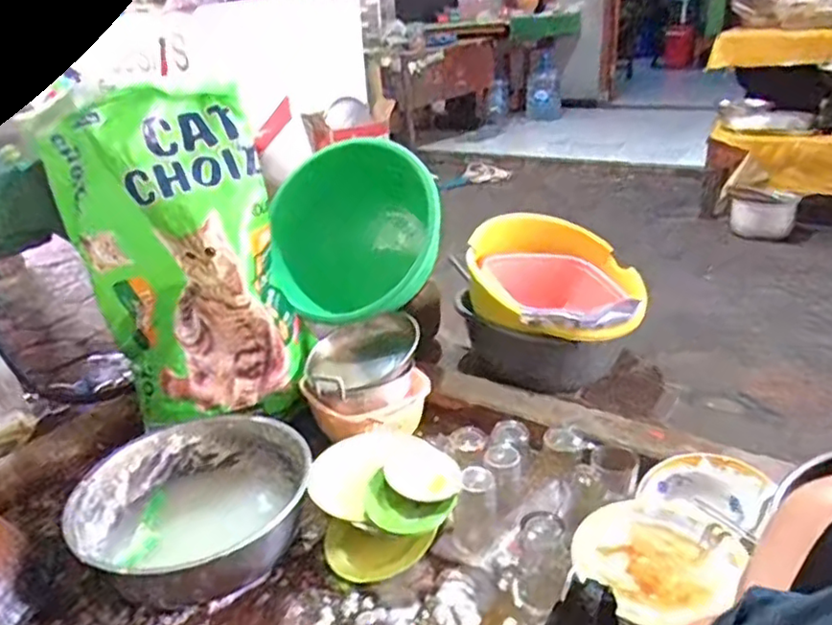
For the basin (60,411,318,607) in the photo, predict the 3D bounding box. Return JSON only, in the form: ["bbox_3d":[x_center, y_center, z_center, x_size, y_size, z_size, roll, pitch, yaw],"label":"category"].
[{"bbox_3d":[-0.371,0.326,1.088,0.356,0.133,0.356,-3,25,1],"label":"basin"}]

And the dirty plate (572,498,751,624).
[{"bbox_3d":[0.326,0.329,0.864,0.201,0.026,0.191,-3,25,1],"label":"dirty plate"}]

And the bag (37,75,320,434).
[{"bbox_3d":[-0.420,-0.110,1.212,0.368,0.571,0.235,-16,28,-25],"label":"bag"}]

